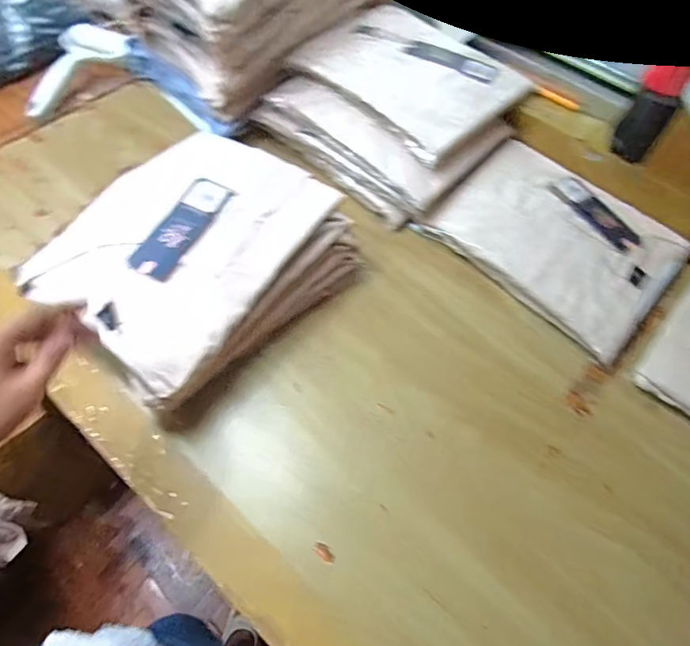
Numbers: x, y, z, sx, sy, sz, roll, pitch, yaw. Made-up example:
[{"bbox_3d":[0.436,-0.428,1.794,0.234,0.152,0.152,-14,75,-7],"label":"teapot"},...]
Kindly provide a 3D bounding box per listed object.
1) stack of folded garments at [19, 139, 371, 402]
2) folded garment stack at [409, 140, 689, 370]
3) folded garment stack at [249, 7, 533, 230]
[{"bbox_3d":[-0.150,-0.070,0.493,0.220,0.075,0.267,41,69,19],"label":"stack of folded garments"},{"bbox_3d":[0.254,-0.103,0.560,0.256,0.020,0.207,41,66,18],"label":"folded garment stack"},{"bbox_3d":[0.068,-0.287,0.621,0.266,0.080,0.262,37,65,17],"label":"folded garment stack"}]

